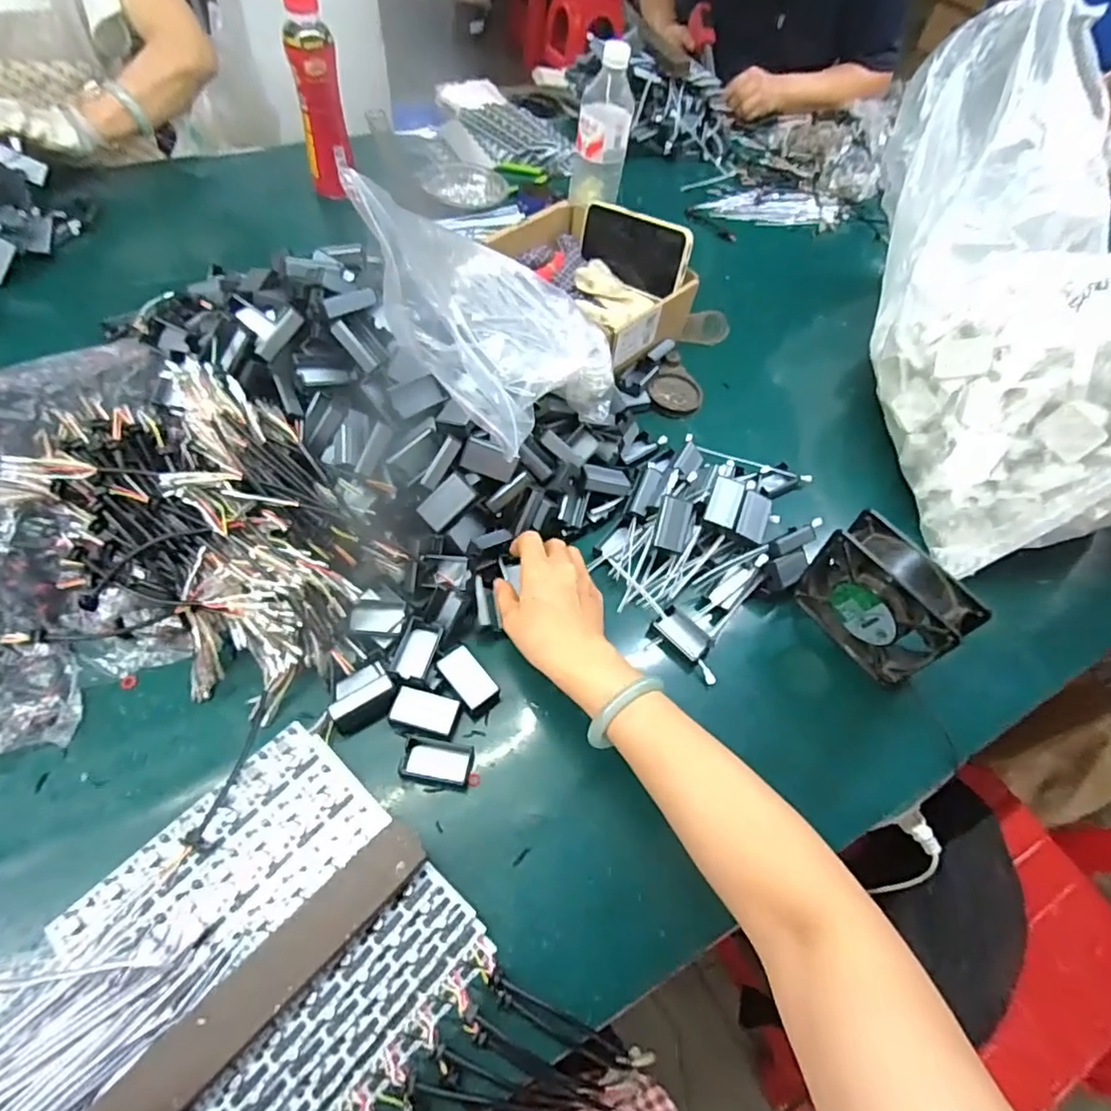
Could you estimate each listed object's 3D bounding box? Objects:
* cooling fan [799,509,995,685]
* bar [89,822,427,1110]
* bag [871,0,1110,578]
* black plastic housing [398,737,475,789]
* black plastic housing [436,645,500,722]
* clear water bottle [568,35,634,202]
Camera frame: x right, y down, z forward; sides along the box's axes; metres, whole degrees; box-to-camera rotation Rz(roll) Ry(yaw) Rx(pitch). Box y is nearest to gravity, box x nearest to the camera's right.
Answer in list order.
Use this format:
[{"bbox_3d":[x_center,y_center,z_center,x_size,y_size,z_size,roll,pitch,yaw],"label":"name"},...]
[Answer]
[{"bbox_3d":[0.270,0.043,0.501,0.043,0.117,0.120,-27,62,-22],"label":"cooling fan"},{"bbox_3d":[-0.162,0.242,0.344,0.036,0.008,0.197,42,61,16],"label":"bar"},{"bbox_3d":[0.555,-0.324,0.627,0.327,0.252,0.684,7,71,0],"label":"bag"},{"bbox_3d":[-0.093,0.163,0.465,0.055,0.009,0.033,8,56,-2],"label":"black plastic housing"},{"bbox_3d":[-0.072,0.104,0.487,0.032,0.018,0.053,-35,67,-26],"label":"black plastic housing"},{"bbox_3d":[0.064,-0.568,0.795,0.071,0.178,0.060,7,56,-3],"label":"clear water bottle"}]

